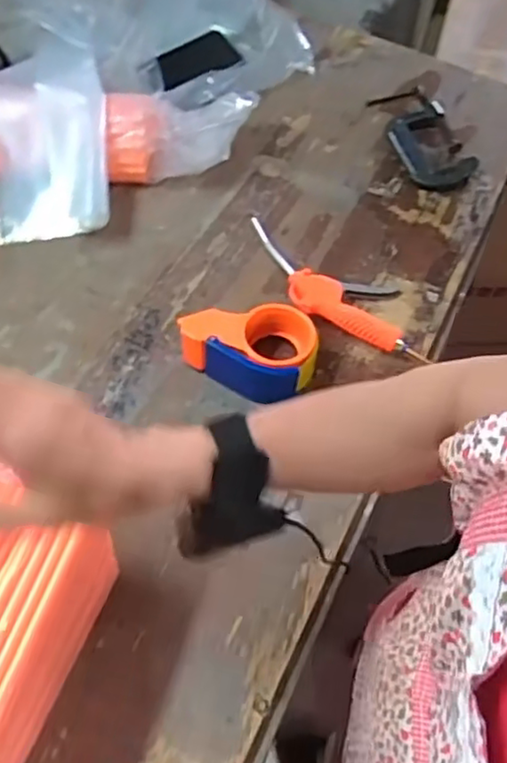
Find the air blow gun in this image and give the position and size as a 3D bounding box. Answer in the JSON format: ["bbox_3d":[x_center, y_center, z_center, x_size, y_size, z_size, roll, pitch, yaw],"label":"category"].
[{"bbox_3d":[0.092,-0.103,0.770,0.242,0.040,0.089,24,62,11],"label":"air blow gun"}]

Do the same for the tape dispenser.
[{"bbox_3d":[-0.003,-0.028,0.707,0.144,0.066,0.088,-9,61,-8],"label":"tape dispenser"}]

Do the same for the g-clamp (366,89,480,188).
[{"bbox_3d":[0.236,-0.335,0.905,0.088,0.033,0.190,-15,62,-11],"label":"g-clamp"}]

